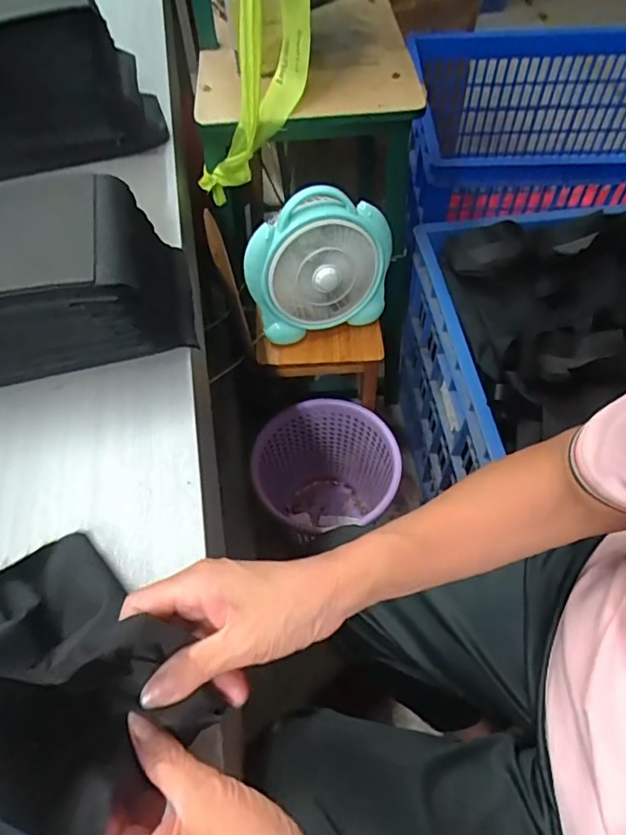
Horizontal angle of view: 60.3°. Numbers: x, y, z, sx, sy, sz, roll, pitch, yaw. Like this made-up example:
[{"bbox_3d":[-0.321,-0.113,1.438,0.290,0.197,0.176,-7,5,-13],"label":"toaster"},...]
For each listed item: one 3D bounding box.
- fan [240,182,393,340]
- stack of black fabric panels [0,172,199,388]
[{"bbox_3d":[0.009,-0.249,0.880,0.236,0.213,0.090,-15,57,-8],"label":"fan"},{"bbox_3d":[-0.284,-0.129,0.526,0.304,0.129,0.156,-11,57,-6],"label":"stack of black fabric panels"}]

